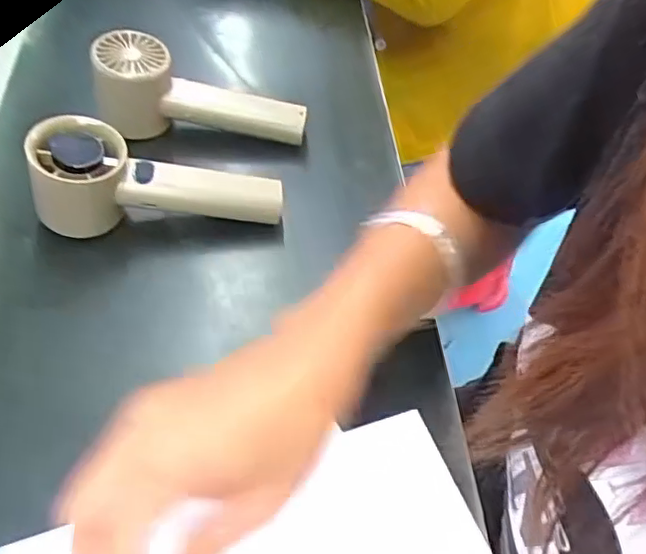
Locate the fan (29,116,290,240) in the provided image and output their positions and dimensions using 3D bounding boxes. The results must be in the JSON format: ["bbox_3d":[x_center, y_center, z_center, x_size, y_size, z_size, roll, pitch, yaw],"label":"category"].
[{"bbox_3d":[-0.109,-0.058,0.407,0.163,0.059,0.055,6,51,-16],"label":"fan"}]

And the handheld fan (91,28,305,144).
[{"bbox_3d":[-0.095,-0.133,0.468,0.159,0.061,0.053,12,52,-13],"label":"handheld fan"}]

